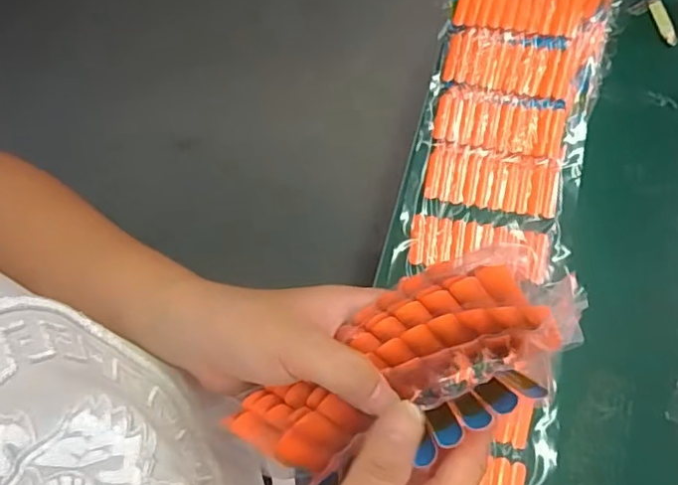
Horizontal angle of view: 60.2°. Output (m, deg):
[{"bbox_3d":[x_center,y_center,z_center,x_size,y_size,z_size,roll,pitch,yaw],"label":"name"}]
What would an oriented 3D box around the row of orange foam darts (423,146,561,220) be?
[{"bbox_3d":[0.186,-0.075,0.711,0.152,0.010,0.074,9,66,8],"label":"row of orange foam darts"}]

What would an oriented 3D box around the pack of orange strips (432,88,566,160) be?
[{"bbox_3d":[0.200,-0.151,0.732,0.153,0.018,0.075,13,66,9],"label":"pack of orange strips"}]

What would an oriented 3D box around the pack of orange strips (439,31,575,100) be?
[{"bbox_3d":[0.213,-0.229,0.748,0.150,0.011,0.082,10,84,15],"label":"pack of orange strips"}]

